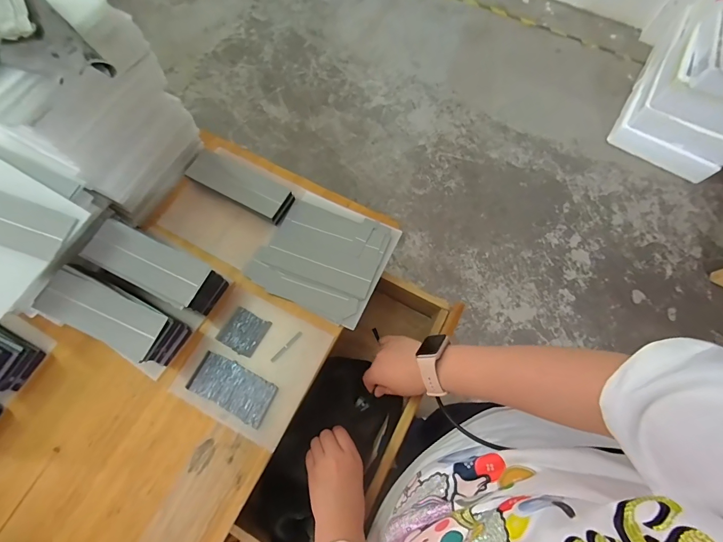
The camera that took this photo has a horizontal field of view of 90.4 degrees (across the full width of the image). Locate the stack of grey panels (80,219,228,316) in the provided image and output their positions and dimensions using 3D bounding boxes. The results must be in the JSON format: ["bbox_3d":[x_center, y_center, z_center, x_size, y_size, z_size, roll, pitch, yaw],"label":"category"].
[{"bbox_3d":[-0.262,-0.002,0.466,0.157,0.062,0.057,25,73,10],"label":"stack of grey panels"}]

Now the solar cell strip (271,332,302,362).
[{"bbox_3d":[-0.098,0.100,0.471,0.052,0.005,0.006,-42,75,-12],"label":"solar cell strip"}]

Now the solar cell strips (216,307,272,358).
[{"bbox_3d":[-0.157,0.081,0.479,0.053,0.004,0.052,27,74,10],"label":"solar cell strips"}]

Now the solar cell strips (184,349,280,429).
[{"bbox_3d":[-0.164,0.147,0.455,0.106,0.008,0.052,26,67,8],"label":"solar cell strips"}]

